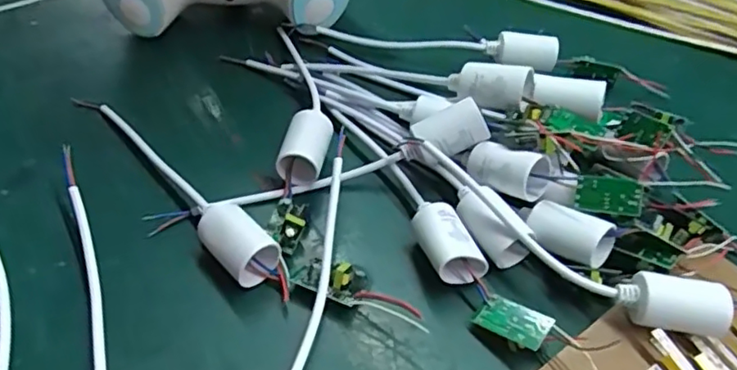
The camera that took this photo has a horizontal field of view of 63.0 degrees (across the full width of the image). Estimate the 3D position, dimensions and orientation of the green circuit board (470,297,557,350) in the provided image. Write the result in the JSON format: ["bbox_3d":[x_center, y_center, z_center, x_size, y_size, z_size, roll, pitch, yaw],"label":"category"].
[{"bbox_3d":[0.075,0.070,0.310,0.036,0.006,0.019,20,68,34],"label":"green circuit board"}]

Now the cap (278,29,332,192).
[{"bbox_3d":[-0.046,-0.058,0.415,0.034,0.031,0.137,-4,48,-6],"label":"cap"}]

